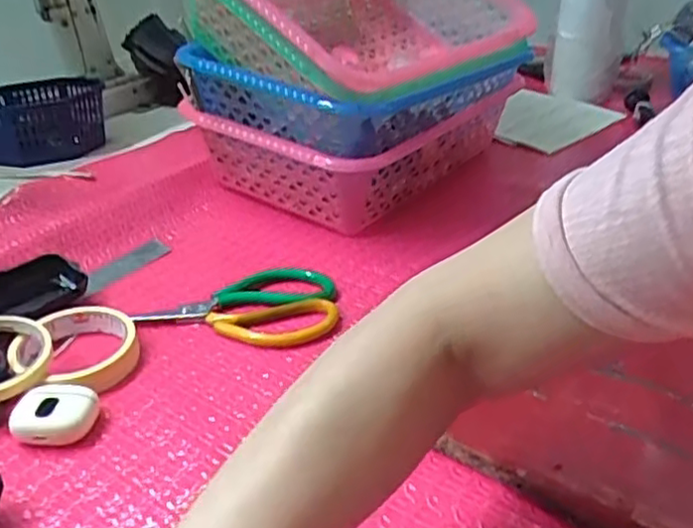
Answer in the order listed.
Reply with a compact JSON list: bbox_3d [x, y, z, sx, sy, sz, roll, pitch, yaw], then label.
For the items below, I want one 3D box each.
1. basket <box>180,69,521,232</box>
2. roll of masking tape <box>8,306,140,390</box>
[{"bbox_3d":[0.015,-0.131,0.749,0.209,0.110,0.288,20,36,33],"label":"basket"},{"bbox_3d":[-0.202,0.064,0.517,0.087,0.021,0.093,-1,30,0],"label":"roll of masking tape"}]

